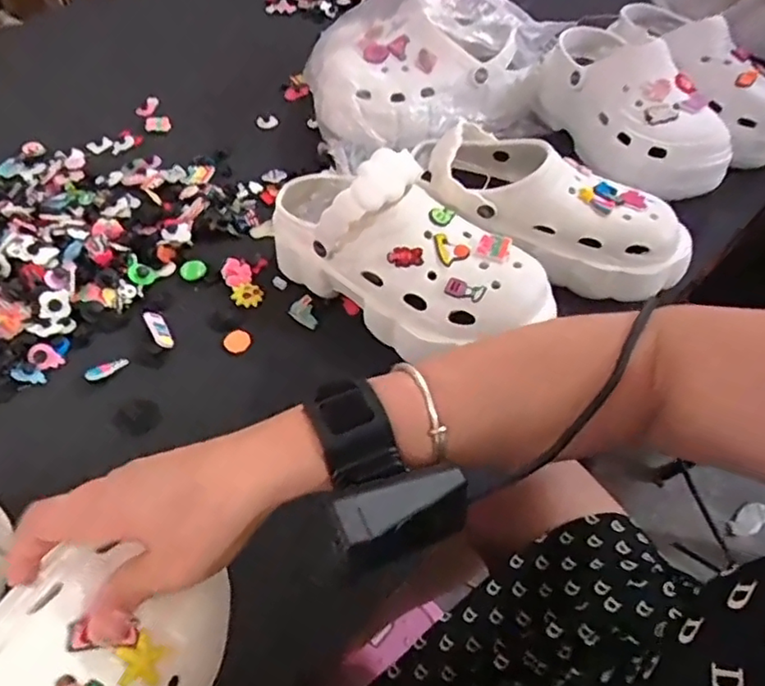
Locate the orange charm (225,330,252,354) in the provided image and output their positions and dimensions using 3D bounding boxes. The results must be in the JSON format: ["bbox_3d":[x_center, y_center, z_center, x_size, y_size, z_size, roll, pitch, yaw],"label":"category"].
[{"bbox_3d":[-0.128,-0.002,0.537,0.022,0.004,0.022,0,52,0],"label":"orange charm"}]

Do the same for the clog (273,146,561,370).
[{"bbox_3d":[0.019,-0.081,0.511,0.245,0.127,0.108,36,60,25],"label":"clog"}]

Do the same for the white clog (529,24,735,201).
[{"bbox_3d":[0.281,-0.251,0.664,0.103,0.103,0.216,-31,58,-22],"label":"white clog"}]

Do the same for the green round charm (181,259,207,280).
[{"bbox_3d":[-0.184,-0.071,0.589,0.024,0.006,0.023,0,52,0],"label":"green round charm"}]

